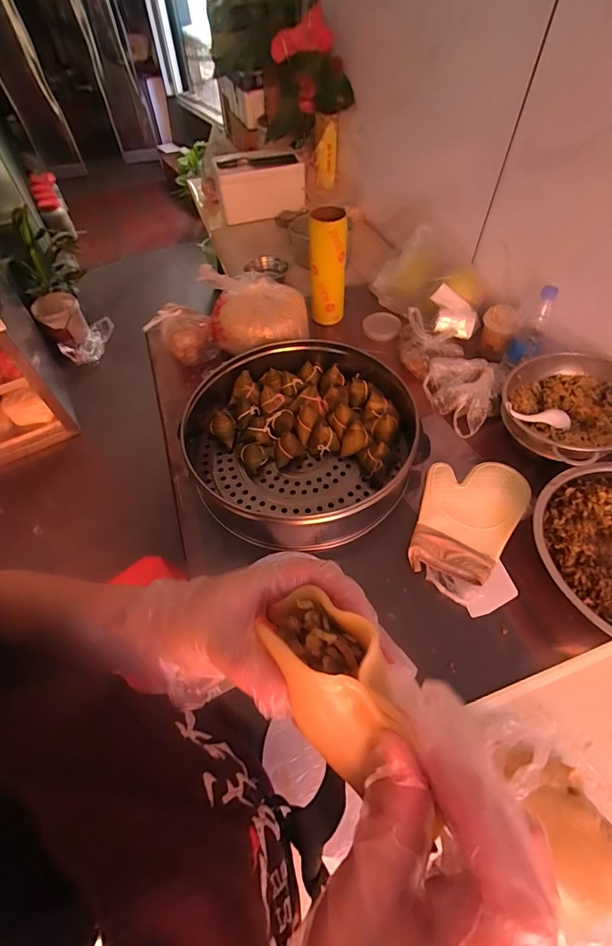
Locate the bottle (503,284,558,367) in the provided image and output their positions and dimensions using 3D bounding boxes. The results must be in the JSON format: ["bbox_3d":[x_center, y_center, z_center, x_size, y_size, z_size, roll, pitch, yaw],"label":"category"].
[{"bbox_3d":[0.507,-0.322,0.877,0.065,0.180,0.051,24,59,18],"label":"bottle"}]

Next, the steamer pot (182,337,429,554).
[{"bbox_3d":[0.002,-0.085,0.829,0.480,0.126,0.453,-1,55,1],"label":"steamer pot"}]

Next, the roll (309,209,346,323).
[{"bbox_3d":[0.060,-0.547,1.038,0.097,0.257,0.107,1,55,3],"label":"roll"}]

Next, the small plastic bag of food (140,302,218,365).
[{"bbox_3d":[-0.316,-0.345,1.010,0.155,0.134,0.112,-18,56,-10],"label":"small plastic bag of food"}]

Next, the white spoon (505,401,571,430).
[{"bbox_3d":[0.460,-0.113,0.770,0.164,0.024,0.045,4,54,-16],"label":"white spoon"}]

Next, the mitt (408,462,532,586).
[{"bbox_3d":[0.316,0.074,0.738,0.187,0.031,0.270,16,58,14],"label":"mitt"}]

